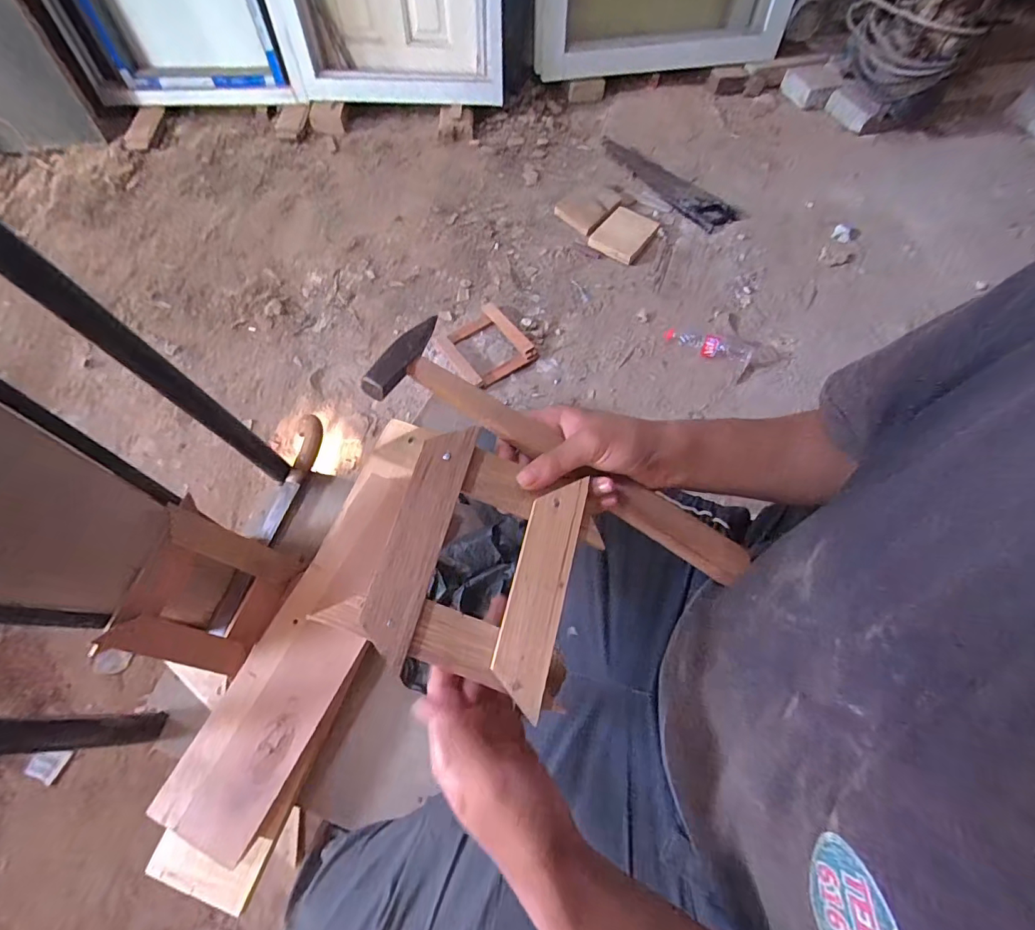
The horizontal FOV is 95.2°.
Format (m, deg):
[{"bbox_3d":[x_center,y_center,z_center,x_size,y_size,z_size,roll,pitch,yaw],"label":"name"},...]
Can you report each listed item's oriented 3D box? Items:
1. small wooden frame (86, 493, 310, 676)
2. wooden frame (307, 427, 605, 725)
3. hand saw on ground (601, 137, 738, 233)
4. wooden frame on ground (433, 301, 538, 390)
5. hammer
[{"bbox_3d":[-0.357,0.148,0.544,0.021,0.158,0.156,-4,52,45],"label":"small wooden frame"},{"bbox_3d":[-0.031,0.060,0.318,0.157,0.032,0.150,19,64,6],"label":"wooden frame"},{"bbox_3d":[0.497,-0.997,1.656,0.143,0.035,0.580,-35,69,-16],"label":"hand saw on ground"},{"bbox_3d":[-0.095,-0.344,1.355,0.236,0.031,0.253,-32,70,-18],"label":"wooden frame on ground"},{"bbox_3d":[0.036,-0.002,0.368,0.319,0.022,0.070,32,66,-1],"label":"hammer"}]

